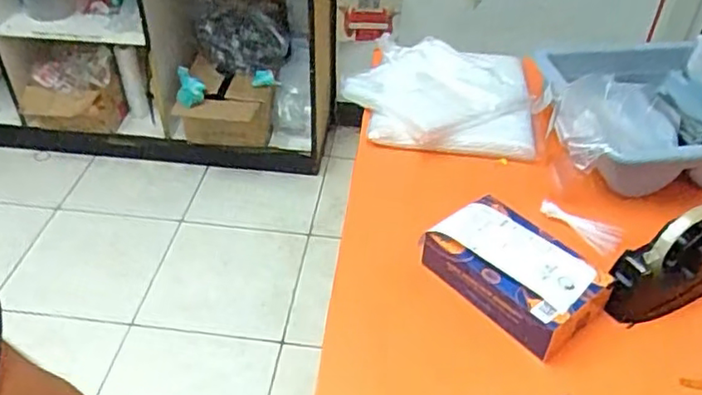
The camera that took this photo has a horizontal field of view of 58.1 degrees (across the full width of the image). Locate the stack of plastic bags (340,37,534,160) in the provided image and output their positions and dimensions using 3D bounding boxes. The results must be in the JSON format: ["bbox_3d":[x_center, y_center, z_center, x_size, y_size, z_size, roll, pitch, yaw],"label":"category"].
[{"bbox_3d":[0.135,-0.166,1.009,0.290,0.056,0.263,5,41,4],"label":"stack of plastic bags"}]

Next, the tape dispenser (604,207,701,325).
[{"bbox_3d":[0.355,0.070,0.704,0.151,0.099,0.065,-17,43,-21],"label":"tape dispenser"}]

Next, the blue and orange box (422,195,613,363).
[{"bbox_3d":[0.182,0.079,0.706,0.115,0.057,0.181,-29,49,-32],"label":"blue and orange box"}]

